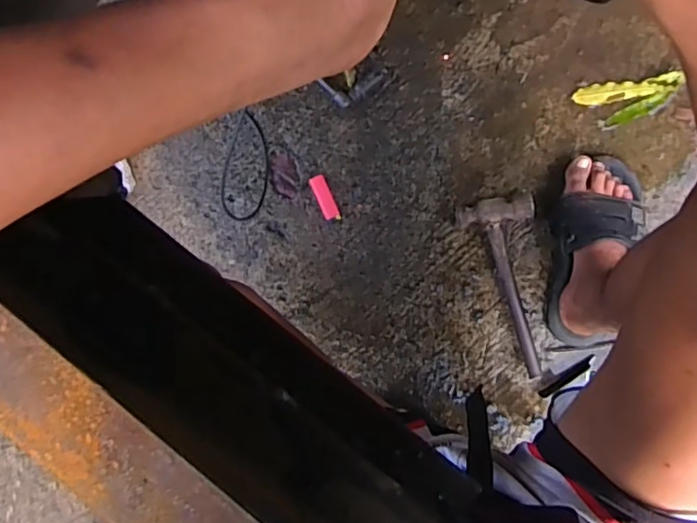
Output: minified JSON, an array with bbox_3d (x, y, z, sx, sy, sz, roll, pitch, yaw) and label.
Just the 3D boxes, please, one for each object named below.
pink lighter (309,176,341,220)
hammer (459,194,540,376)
[{"bbox_3d":[-0.035,-0.096,0.885,0.024,0.008,0.073,-24,91,9],"label":"pink lighter"},{"bbox_3d":[0.238,0.036,0.851,0.103,0.034,0.260,-12,93,9],"label":"hammer"}]

